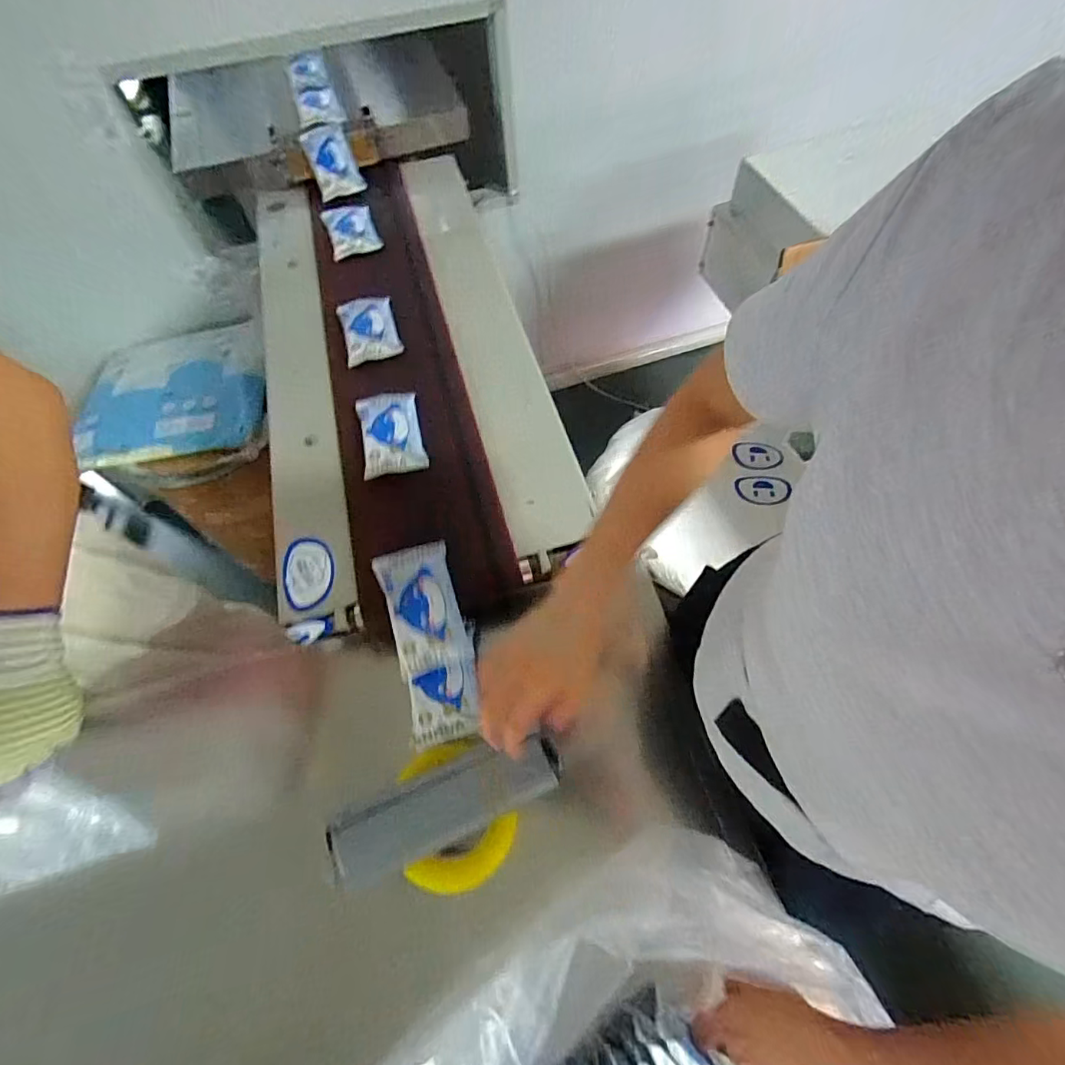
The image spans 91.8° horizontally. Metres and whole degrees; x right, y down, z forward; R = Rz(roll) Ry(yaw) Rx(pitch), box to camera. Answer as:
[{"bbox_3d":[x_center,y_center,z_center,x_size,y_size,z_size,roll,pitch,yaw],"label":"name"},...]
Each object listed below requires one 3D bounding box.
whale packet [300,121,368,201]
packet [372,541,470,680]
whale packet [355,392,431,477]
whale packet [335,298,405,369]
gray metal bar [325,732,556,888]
[{"bbox_3d":[-0.405,-0.752,1.056,0.091,0.022,0.138,-18,91,-7],"label":"whale packet"},{"bbox_3d":[-0.132,0.089,0.615,0.085,0.020,0.144,-15,77,-6],"label":"packet"},{"bbox_3d":[-0.203,-0.145,0.743,0.085,0.027,0.143,-11,63,-7],"label":"whale packet"},{"bbox_3d":[-0.267,-0.333,0.846,0.087,0.017,0.146,-16,64,-9],"label":"whale packet"},{"bbox_3d":[-0.090,0.278,0.531,0.238,0.030,0.074,-20,65,-9],"label":"gray metal bar"}]

